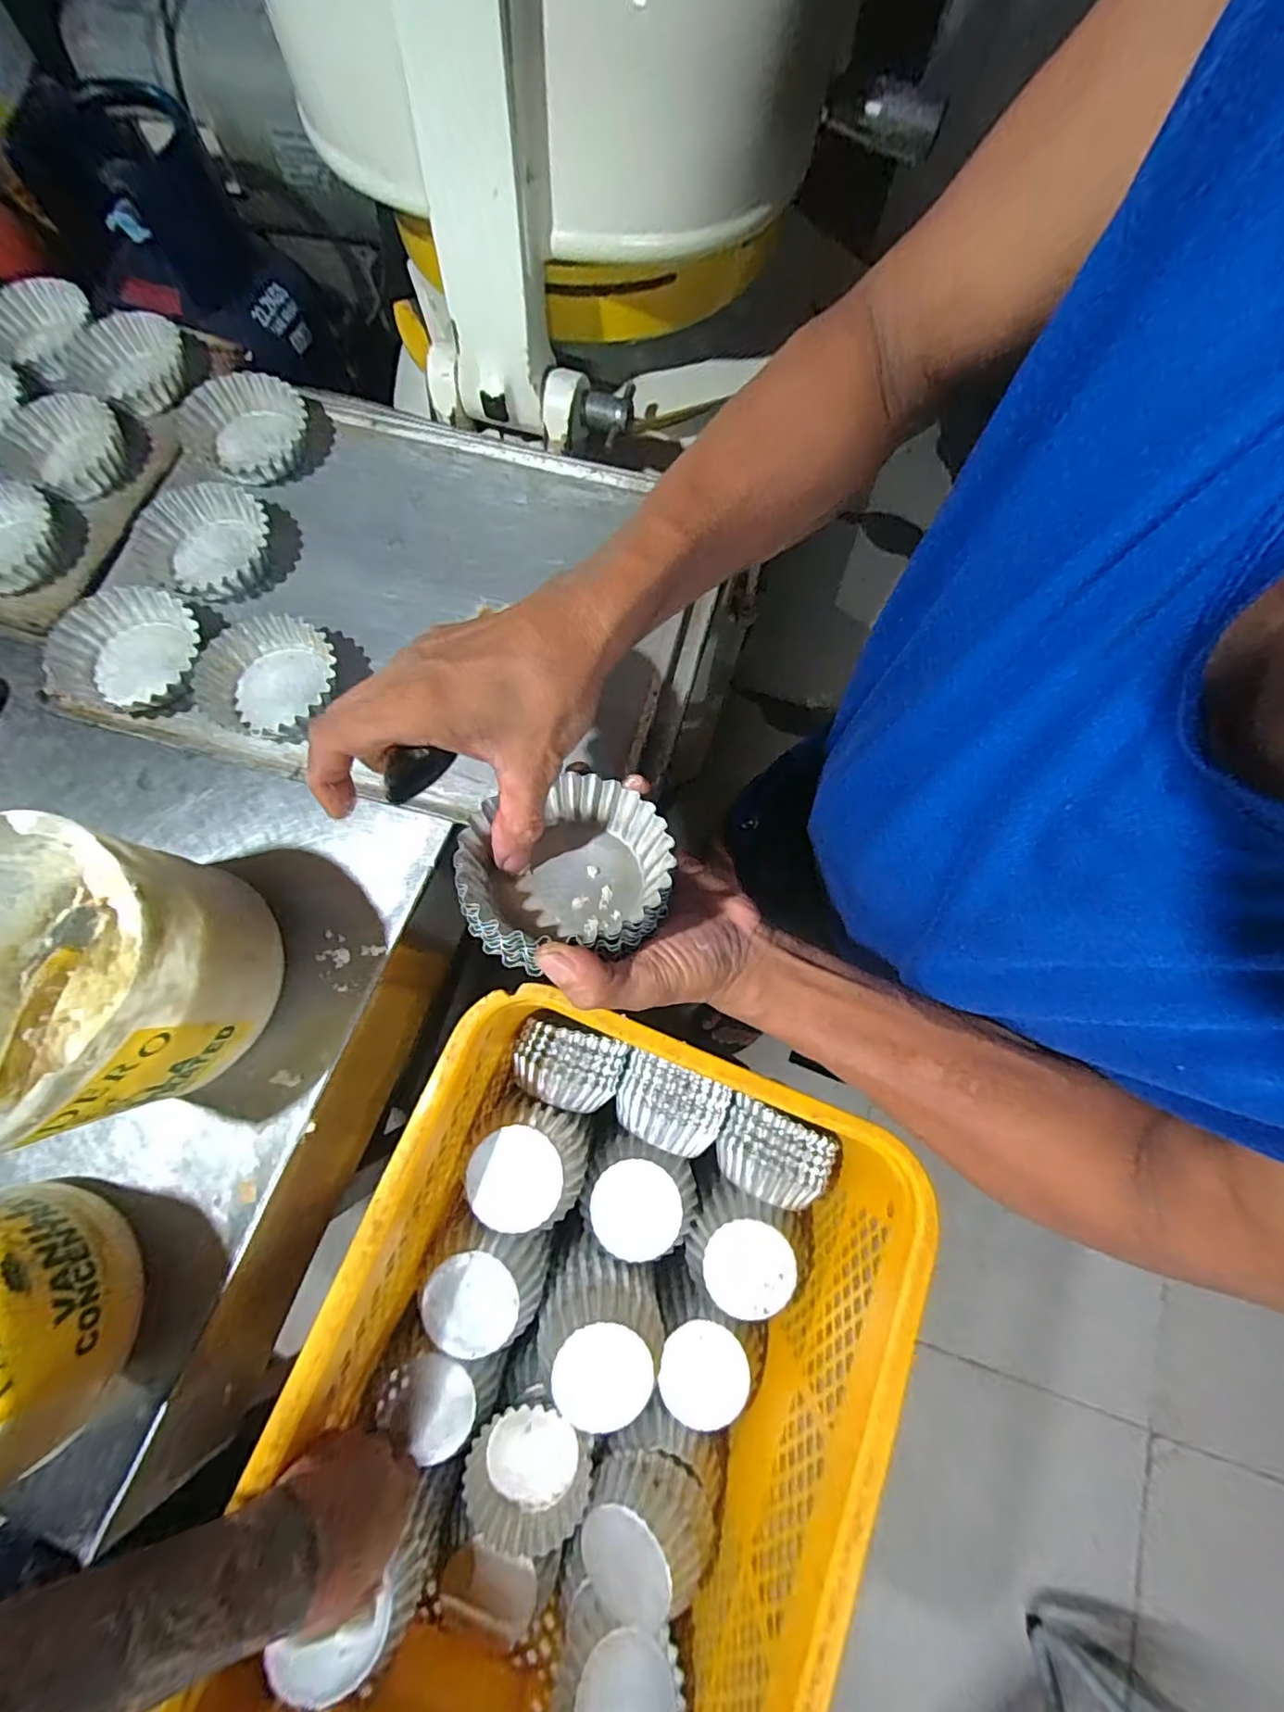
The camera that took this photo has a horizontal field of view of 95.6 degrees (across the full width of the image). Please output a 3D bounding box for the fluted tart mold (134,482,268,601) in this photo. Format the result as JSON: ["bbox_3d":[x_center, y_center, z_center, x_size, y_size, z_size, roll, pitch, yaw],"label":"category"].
[{"bbox_3d":[-0.350,-0.249,0.468,0.090,0.025,0.095,1,75,0],"label":"fluted tart mold"}]

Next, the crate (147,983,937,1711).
[{"bbox_3d":[-0.053,0.409,0.434,0.351,0.191,0.492,21,76,5],"label":"crate"}]

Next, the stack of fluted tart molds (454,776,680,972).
[{"bbox_3d":[-0.034,0.009,0.296,0.102,0.046,0.093,-25,57,-17],"label":"stack of fluted tart molds"}]

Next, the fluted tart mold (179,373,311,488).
[{"bbox_3d":[-0.331,-0.364,0.496,0.092,0.029,0.094,0,75,0],"label":"fluted tart mold"}]

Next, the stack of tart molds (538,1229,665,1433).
[{"bbox_3d":[-0.034,0.388,0.476,0.099,0.083,0.101,15,75,4],"label":"stack of tart molds"}]

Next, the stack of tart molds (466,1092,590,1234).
[{"bbox_3d":[-0.092,0.253,0.482,0.097,0.052,0.095,-6,75,-2],"label":"stack of tart molds"}]

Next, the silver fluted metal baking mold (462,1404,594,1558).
[{"bbox_3d":[-0.096,0.509,0.479,0.095,0.032,0.085,30,77,7],"label":"silver fluted metal baking mold"}]

